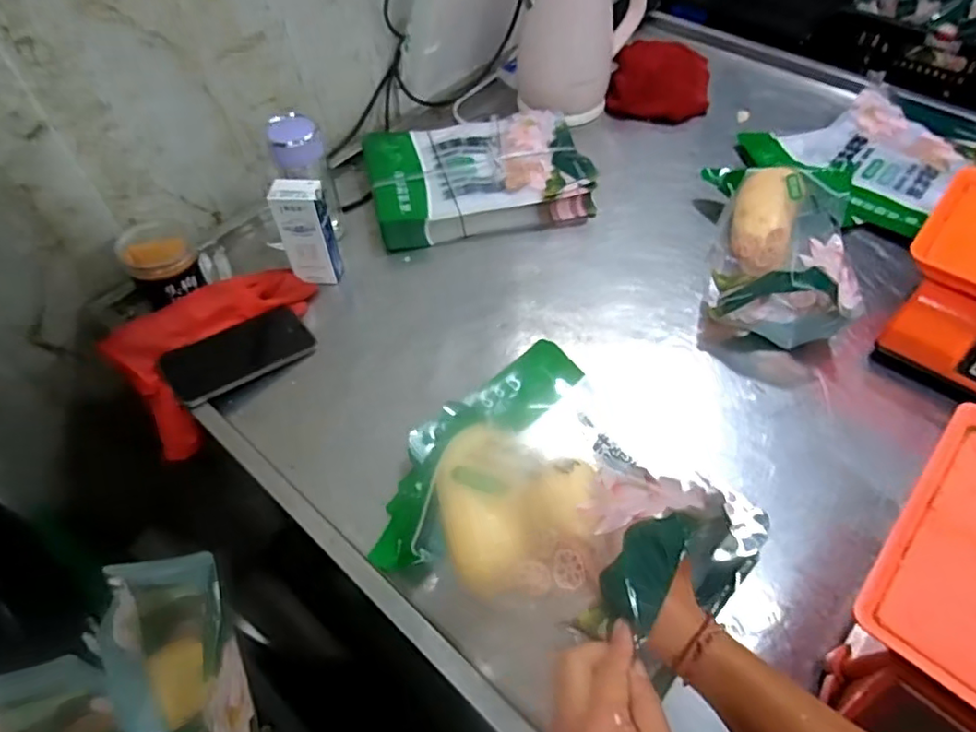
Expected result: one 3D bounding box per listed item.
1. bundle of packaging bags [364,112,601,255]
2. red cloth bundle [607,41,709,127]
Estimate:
[{"bbox_3d":[-0.016,-0.276,0.874,0.300,0.059,0.202,-11,54,-6],"label":"bundle of packaging bags"},{"bbox_3d":[0.288,-0.478,0.994,0.160,0.064,0.168,12,55,11],"label":"red cloth bundle"}]

